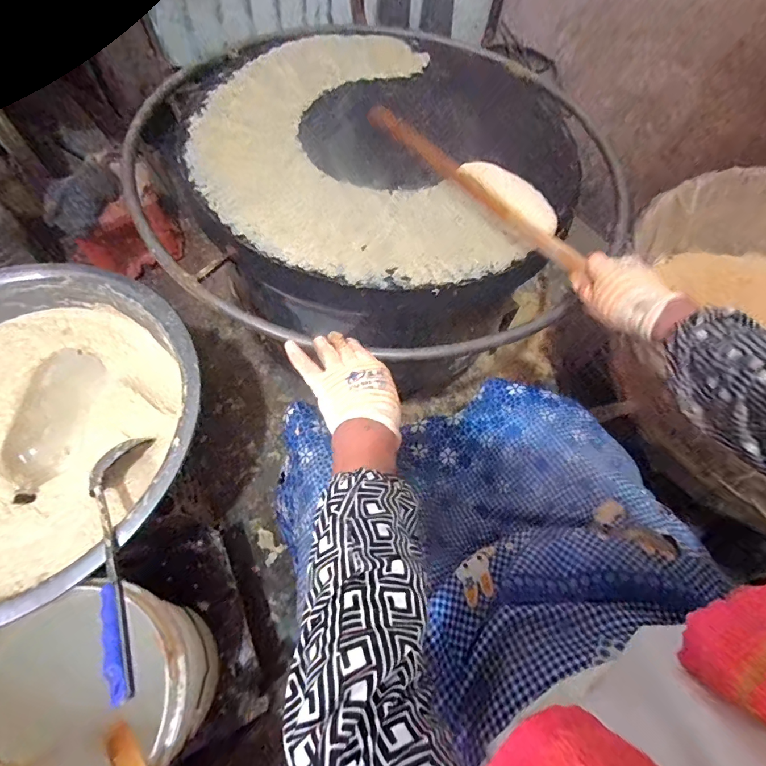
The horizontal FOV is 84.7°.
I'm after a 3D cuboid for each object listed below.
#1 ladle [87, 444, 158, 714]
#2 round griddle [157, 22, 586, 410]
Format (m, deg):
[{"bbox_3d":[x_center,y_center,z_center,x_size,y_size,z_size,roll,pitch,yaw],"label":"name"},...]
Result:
[{"bbox_3d":[-0.316,0.195,0.507,0.081,0.045,0.350,-23,45,-14],"label":"ladle"},{"bbox_3d":[-0.012,-0.367,0.679,0.648,0.070,0.619,37,67,15],"label":"round griddle"}]

